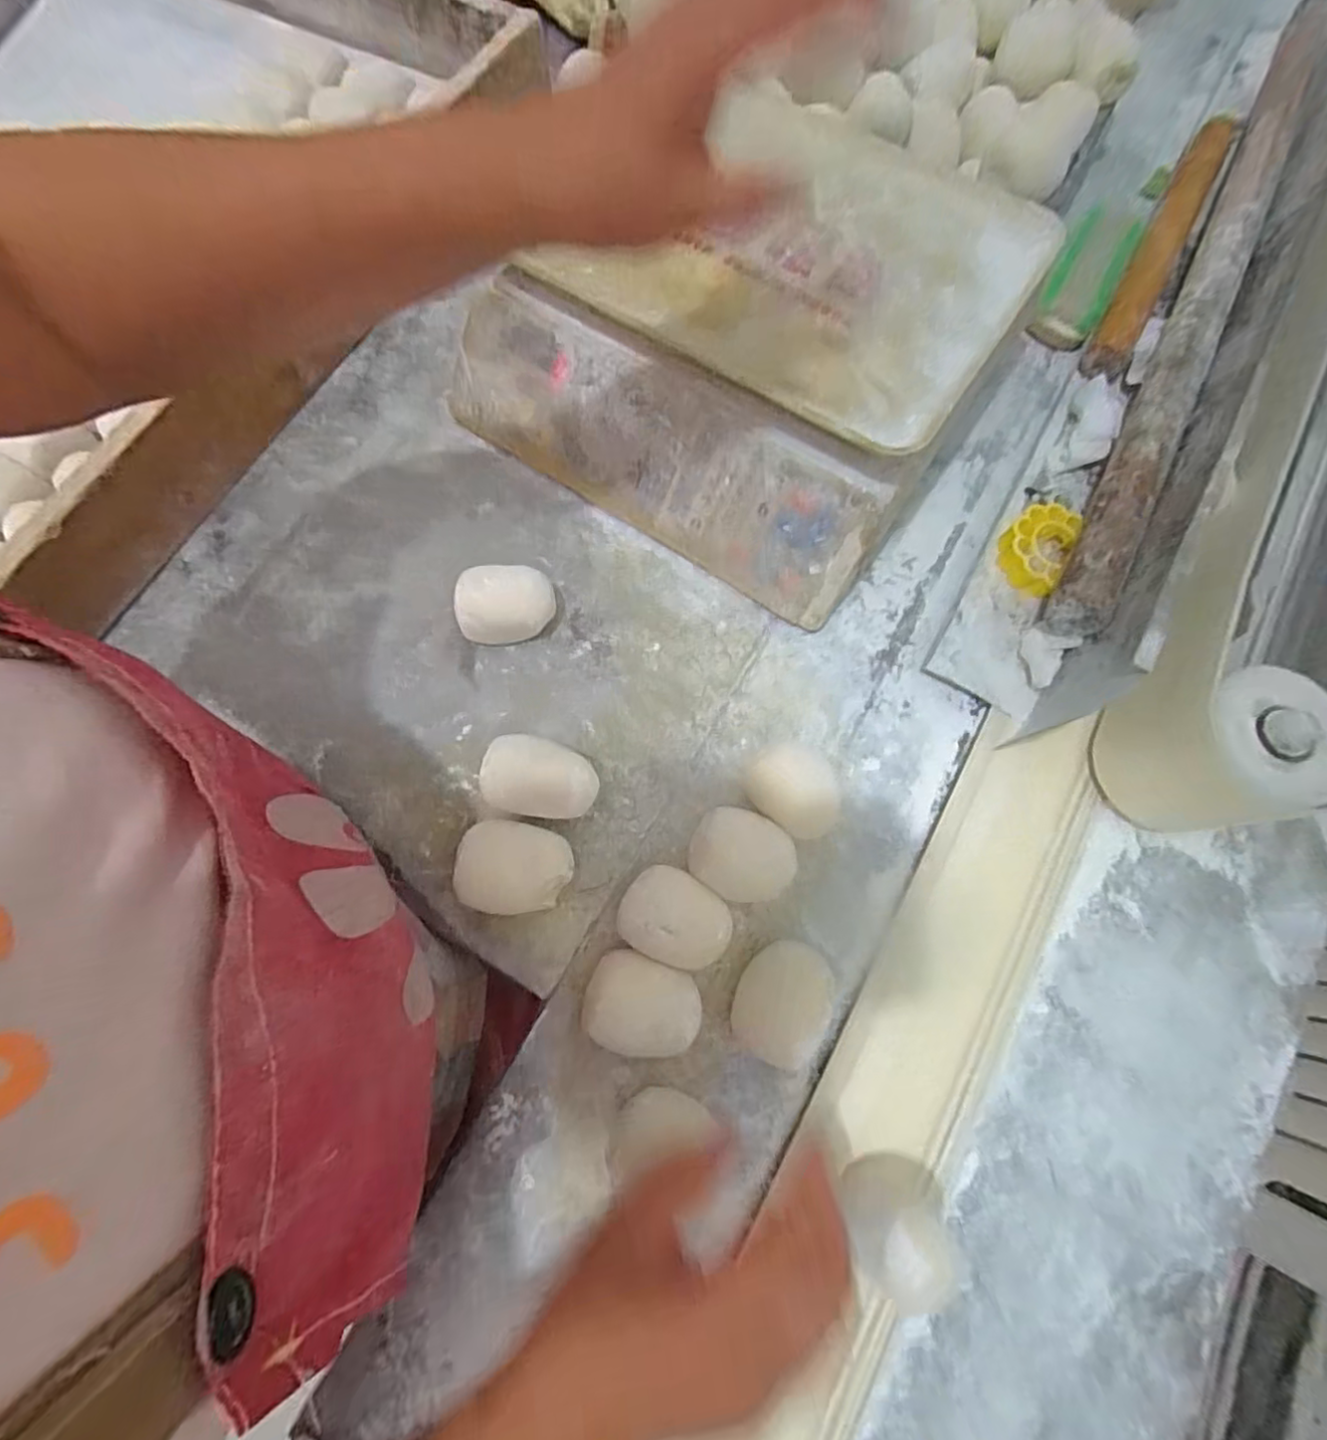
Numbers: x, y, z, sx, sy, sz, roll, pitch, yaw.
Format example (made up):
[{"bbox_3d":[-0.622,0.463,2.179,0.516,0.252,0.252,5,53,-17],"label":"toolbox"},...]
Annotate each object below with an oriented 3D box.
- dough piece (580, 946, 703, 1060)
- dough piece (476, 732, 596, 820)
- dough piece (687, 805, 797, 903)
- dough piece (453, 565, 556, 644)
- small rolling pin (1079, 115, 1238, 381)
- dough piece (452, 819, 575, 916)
[{"bbox_3d":[-0.012,0.162,0.350,0.062,0.044,0.049,22,75,7],"label":"dough piece"},{"bbox_3d":[-0.076,0.038,0.388,0.068,0.043,0.047,6,74,2],"label":"dough piece"},{"bbox_3d":[0.047,0.081,0.377,0.064,0.039,0.054,31,77,9],"label":"dough piece"},{"bbox_3d":[-0.109,-0.081,0.426,0.065,0.043,0.044,-19,74,-5],"label":"dough piece"},{"bbox_3d":[0.416,-0.396,0.518,0.033,0.038,0.303,30,76,9],"label":"small rolling pin"},{"bbox_3d":[-0.087,0.091,0.374,0.064,0.040,0.052,6,74,2],"label":"dough piece"}]

